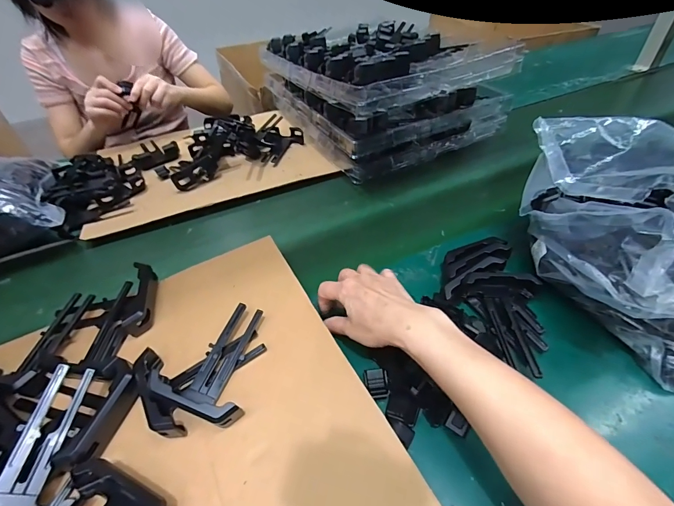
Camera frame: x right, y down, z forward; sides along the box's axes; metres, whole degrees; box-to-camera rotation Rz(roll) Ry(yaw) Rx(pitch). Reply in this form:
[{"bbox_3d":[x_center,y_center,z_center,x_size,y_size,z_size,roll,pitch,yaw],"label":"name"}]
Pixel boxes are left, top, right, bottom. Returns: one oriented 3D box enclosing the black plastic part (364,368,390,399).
[{"bbox_3d":[0.042,0.135,0.362,0.024,0.006,0.028,-7,44,-2],"label":"black plastic part"}]

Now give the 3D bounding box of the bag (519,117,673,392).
[{"bbox_3d":[0.310,-0.010,0.377,0.193,0.169,0.239,4,49,10],"label":"bag"}]

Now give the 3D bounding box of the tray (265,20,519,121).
[{"bbox_3d":[0.087,-0.427,0.740,0.365,0.074,0.449,-23,47,-17],"label":"tray"}]

